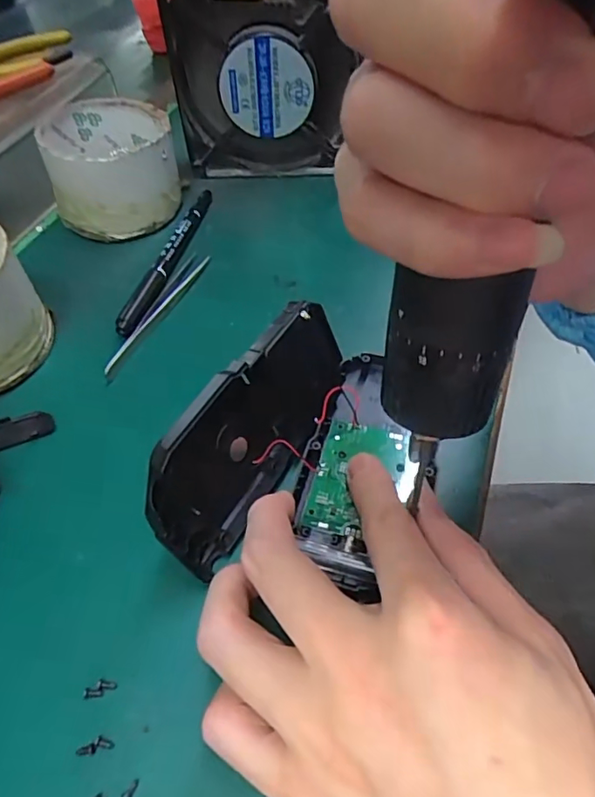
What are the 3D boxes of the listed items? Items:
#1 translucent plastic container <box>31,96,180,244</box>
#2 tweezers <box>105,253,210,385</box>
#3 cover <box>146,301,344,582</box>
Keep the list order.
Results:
[{"bbox_3d":[-0.120,-0.153,0.357,0.082,0.053,0.083,-12,53,-6],"label":"translucent plastic container"},{"bbox_3d":[-0.079,-0.051,0.308,0.014,0.009,0.104,17,55,15],"label":"tweezers"},{"bbox_3d":[-0.021,0.012,0.225,0.020,0.065,0.109,19,56,36],"label":"cover"}]

